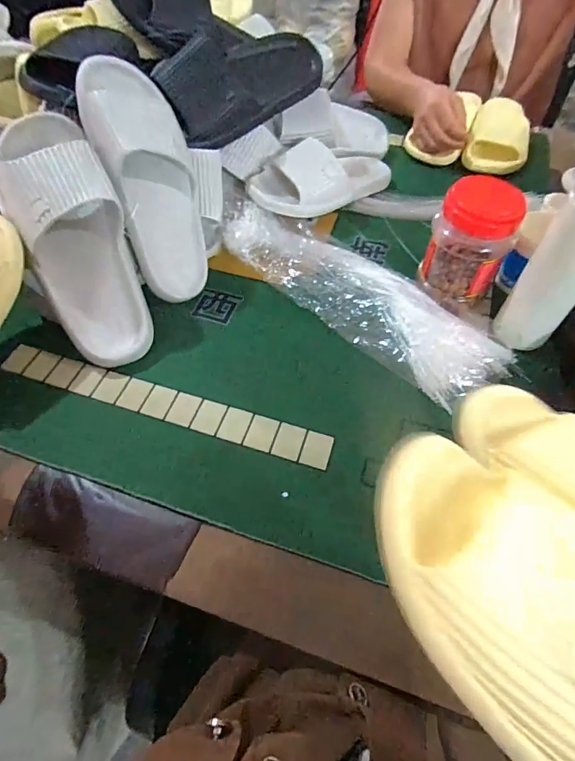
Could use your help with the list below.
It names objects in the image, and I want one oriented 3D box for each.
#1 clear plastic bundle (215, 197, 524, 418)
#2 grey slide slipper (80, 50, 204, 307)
[{"bbox_3d":[0.087,-0.133,0.532,0.411,0.027,0.138,39,65,24],"label":"clear plastic bundle"},{"bbox_3d":[-0.161,-0.236,0.500,0.107,0.274,0.073,-18,20,-11],"label":"grey slide slipper"}]

